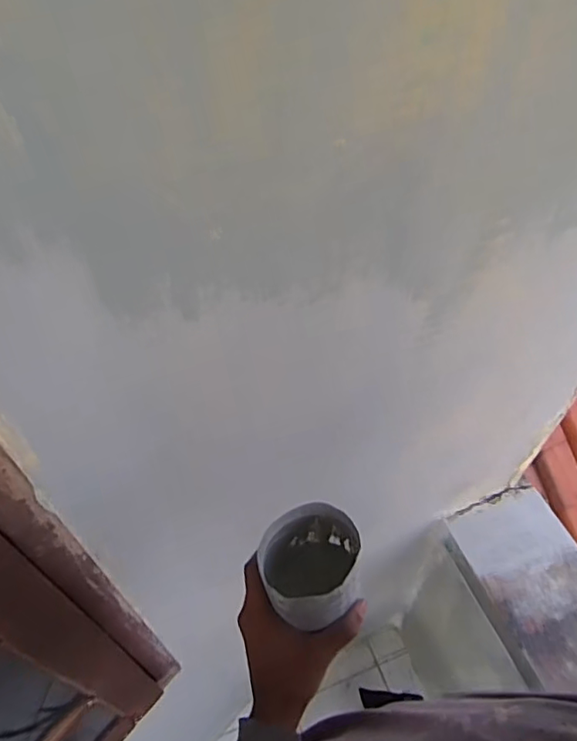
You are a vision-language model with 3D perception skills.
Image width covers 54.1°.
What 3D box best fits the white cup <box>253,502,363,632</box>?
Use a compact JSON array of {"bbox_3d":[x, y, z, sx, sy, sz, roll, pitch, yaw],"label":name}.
[{"bbox_3d":[0.018,0.183,0.519,0.080,0.105,0.091,-9,53,-6],"label":"white cup"}]

